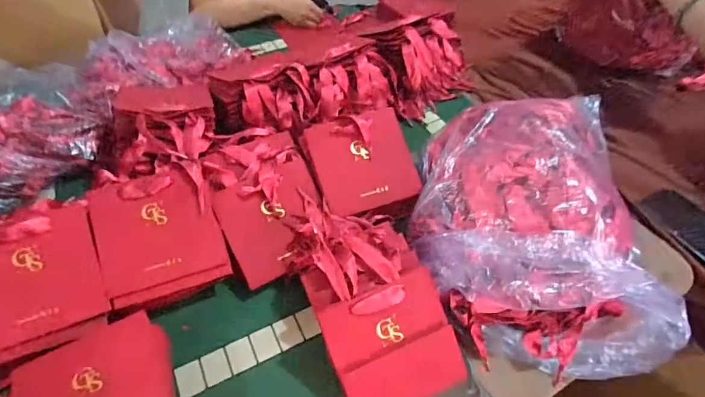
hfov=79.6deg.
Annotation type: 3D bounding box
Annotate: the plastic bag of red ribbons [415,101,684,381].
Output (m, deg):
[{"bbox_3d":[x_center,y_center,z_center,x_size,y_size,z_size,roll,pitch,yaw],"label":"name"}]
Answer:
[{"bbox_3d":[0.226,0.013,0.572,0.279,0.137,0.388,5,49,4],"label":"plastic bag of red ribbons"}]

